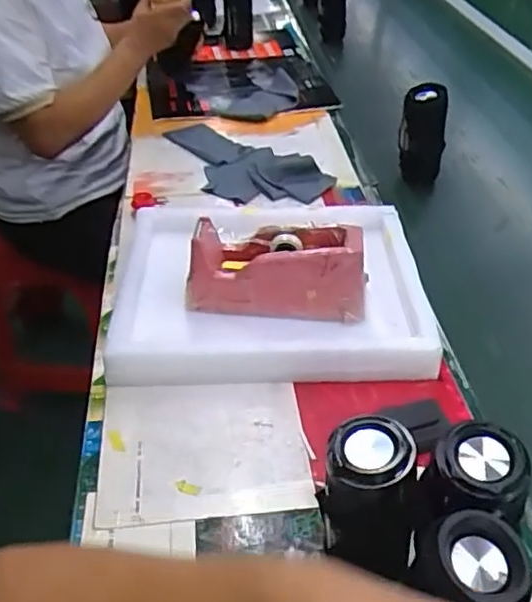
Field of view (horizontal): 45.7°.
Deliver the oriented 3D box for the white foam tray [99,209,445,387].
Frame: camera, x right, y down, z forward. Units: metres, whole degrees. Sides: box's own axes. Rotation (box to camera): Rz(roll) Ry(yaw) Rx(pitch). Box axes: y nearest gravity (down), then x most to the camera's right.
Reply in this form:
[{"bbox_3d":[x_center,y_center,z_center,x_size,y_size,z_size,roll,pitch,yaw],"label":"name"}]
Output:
[{"bbox_3d":[-0.003,-0.029,0.765,0.353,0.063,0.294,-2,39,-1],"label":"white foam tray"}]

